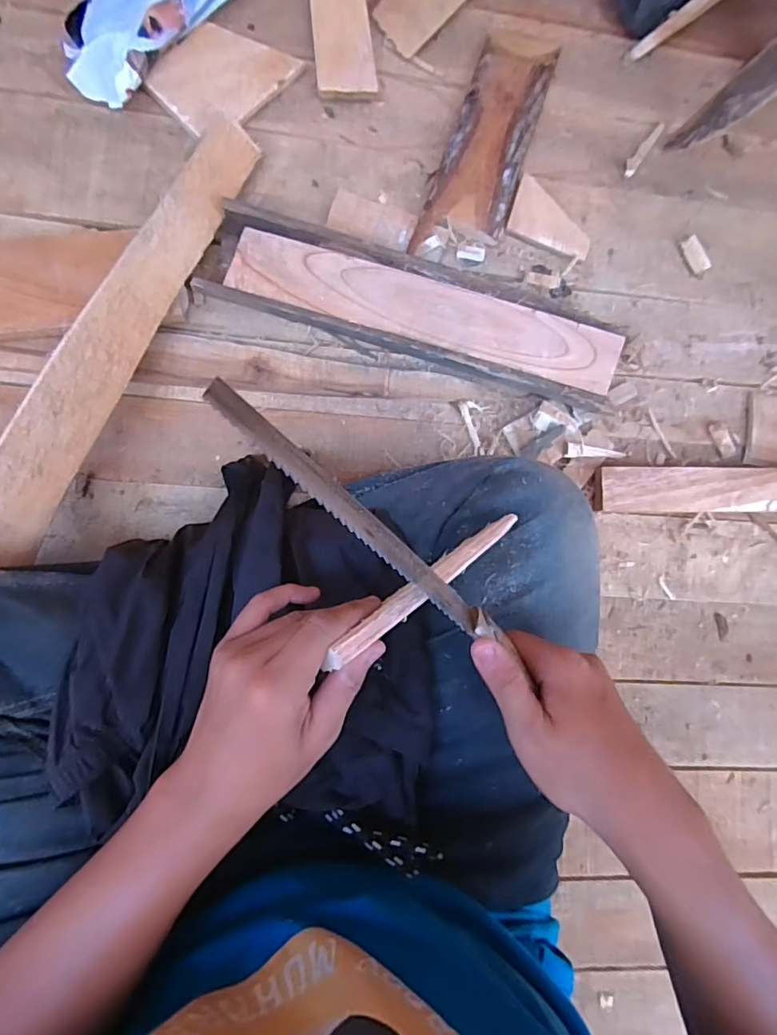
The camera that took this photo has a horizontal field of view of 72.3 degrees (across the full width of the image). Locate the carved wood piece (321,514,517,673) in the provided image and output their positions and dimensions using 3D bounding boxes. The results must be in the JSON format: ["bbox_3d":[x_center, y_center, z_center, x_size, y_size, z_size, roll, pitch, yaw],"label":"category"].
[{"bbox_3d":[0.027,0.037,0.313,0.162,0.014,0.015,-32,91,-37],"label":"carved wood piece"}]

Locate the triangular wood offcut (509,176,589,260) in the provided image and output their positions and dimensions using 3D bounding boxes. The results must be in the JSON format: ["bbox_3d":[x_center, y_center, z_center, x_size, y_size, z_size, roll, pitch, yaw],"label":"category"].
[{"bbox_3d":[0.180,-0.326,0.587,0.094,0.017,0.063,24,83,-6],"label":"triangular wood offcut"}]

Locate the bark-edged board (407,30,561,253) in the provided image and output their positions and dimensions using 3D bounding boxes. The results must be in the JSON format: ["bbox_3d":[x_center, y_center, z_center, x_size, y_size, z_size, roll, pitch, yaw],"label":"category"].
[{"bbox_3d":[0.111,-0.411,0.577,0.088,0.020,0.288,19,84,-6],"label":"bark-edged board"}]

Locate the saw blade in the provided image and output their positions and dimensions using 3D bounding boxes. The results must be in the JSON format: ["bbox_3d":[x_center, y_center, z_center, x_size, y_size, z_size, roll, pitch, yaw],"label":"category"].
[{"bbox_3d":[-0.003,0.010,0.272,0.005,0.032,0.214,-40,114,18],"label":"saw blade"}]

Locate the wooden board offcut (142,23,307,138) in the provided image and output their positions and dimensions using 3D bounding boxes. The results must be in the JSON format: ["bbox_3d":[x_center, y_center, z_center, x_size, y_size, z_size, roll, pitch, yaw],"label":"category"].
[{"bbox_3d":[-0.166,-0.451,0.538,0.091,0.008,0.131,42,81,-9],"label":"wooden board offcut"}]

